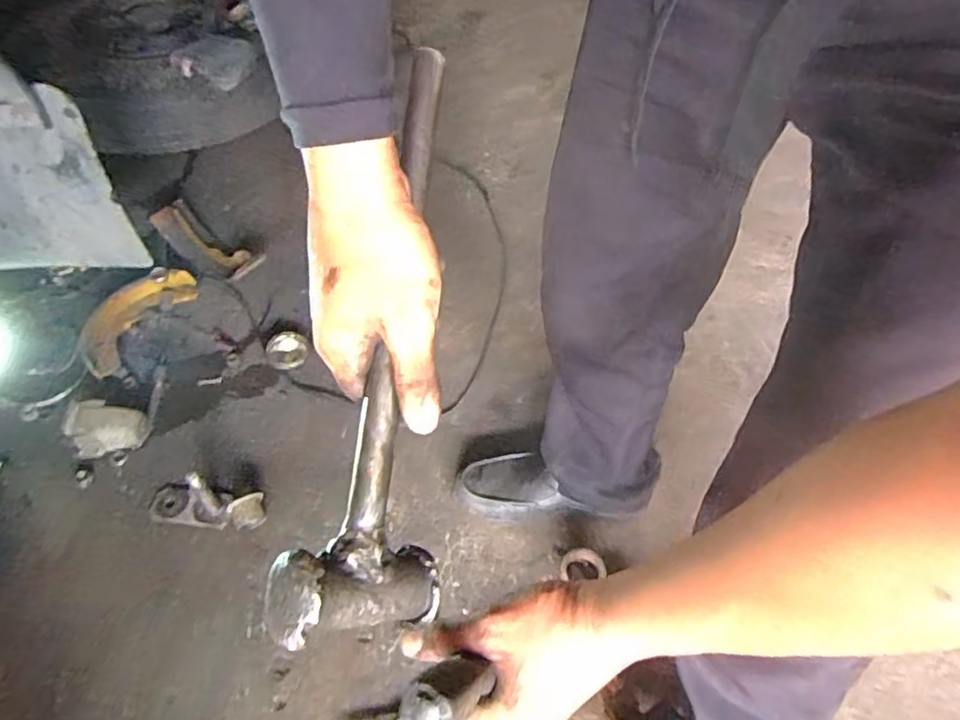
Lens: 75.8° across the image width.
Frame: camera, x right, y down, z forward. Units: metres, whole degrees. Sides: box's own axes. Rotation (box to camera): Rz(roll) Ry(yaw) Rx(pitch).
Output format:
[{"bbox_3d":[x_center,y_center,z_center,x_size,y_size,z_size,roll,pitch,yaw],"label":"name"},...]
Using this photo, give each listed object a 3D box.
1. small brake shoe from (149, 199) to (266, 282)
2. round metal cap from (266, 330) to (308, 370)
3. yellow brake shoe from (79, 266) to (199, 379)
[{"bbox_3d":[-0.565,-0.238,1.268,0.251,0.062,0.102,28,54,19],"label":"small brake shoe"},{"bbox_3d":[-0.360,-0.016,1.151,0.074,0.024,0.081,1,50,-2],"label":"round metal cap"},{"bbox_3d":[-0.649,-0.081,1.151,0.111,0.067,0.263,16,51,10],"label":"yellow brake shoe"}]

